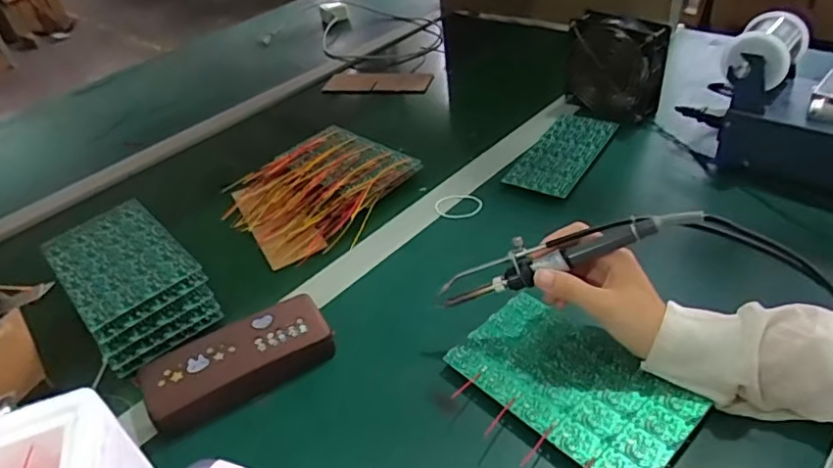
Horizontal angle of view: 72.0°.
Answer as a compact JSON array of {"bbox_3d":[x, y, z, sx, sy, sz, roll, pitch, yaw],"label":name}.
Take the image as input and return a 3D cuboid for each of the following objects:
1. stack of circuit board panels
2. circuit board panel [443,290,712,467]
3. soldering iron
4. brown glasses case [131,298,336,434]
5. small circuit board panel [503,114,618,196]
[{"bbox_3d":[-0.287,0.048,0.580,0.109,0.066,0.182,-34,45,-28],"label":"stack of circuit board panels"},{"bbox_3d":[0.119,0.113,0.446,0.103,0.006,0.174,-36,47,-27],"label":"circuit board panel"},{"bbox_3d":[0.109,0.013,0.442,0.201,0.033,0.027,-21,36,20],"label":"soldering iron"},{"bbox_3d":[-0.149,0.109,0.492,0.156,0.037,0.066,-25,42,-20],"label":"brown glasses case"},{"bbox_3d":[0.178,-0.100,0.697,0.078,0.006,0.172,23,51,25],"label":"small circuit board panel"}]

